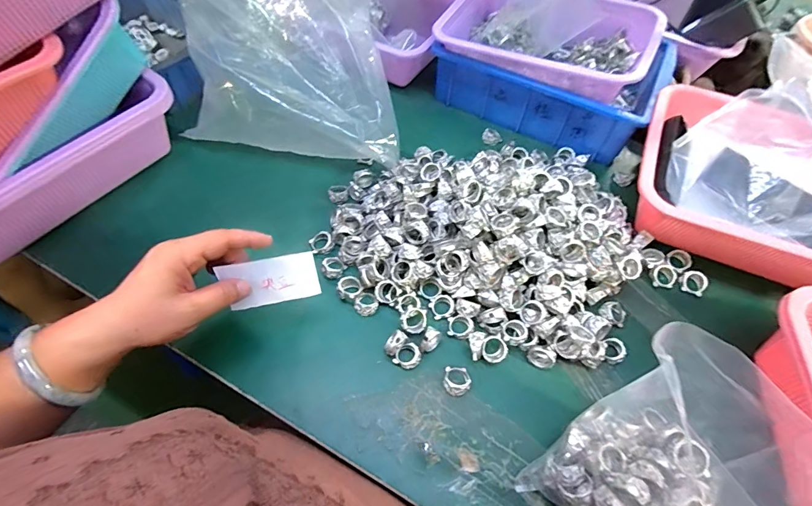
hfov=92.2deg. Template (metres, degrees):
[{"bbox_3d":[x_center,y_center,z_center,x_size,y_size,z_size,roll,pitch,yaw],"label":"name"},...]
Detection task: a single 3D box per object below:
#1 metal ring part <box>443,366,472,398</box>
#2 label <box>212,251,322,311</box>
[{"bbox_3d":[0.047,0.116,0.357,0.024,0.013,0.027,13,57,4],"label":"metal ring part"},{"bbox_3d":[-0.115,0.025,0.337,0.076,0.048,0.004,-12,39,-12],"label":"label"}]

